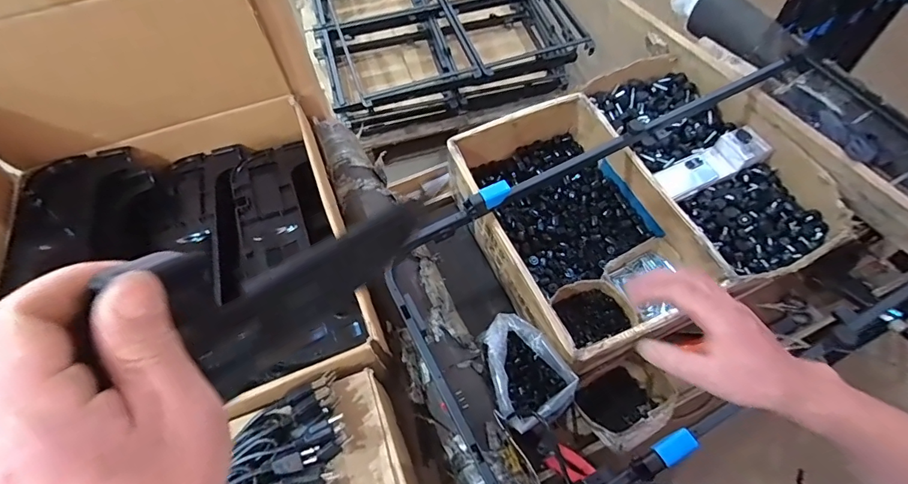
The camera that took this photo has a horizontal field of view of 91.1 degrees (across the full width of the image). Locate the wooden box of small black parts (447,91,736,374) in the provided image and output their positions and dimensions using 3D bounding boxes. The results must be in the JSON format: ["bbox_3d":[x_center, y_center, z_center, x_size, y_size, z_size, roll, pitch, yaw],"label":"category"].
[{"bbox_3d":[0.241,-0.037,0.922,0.351,0.159,0.543,-21,63,-9],"label":"wooden box of small black parts"}]

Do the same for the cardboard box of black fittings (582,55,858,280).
[{"bbox_3d":[0.557,-0.199,1.007,0.309,0.103,0.610,-24,63,-10],"label":"cardboard box of black fittings"}]

